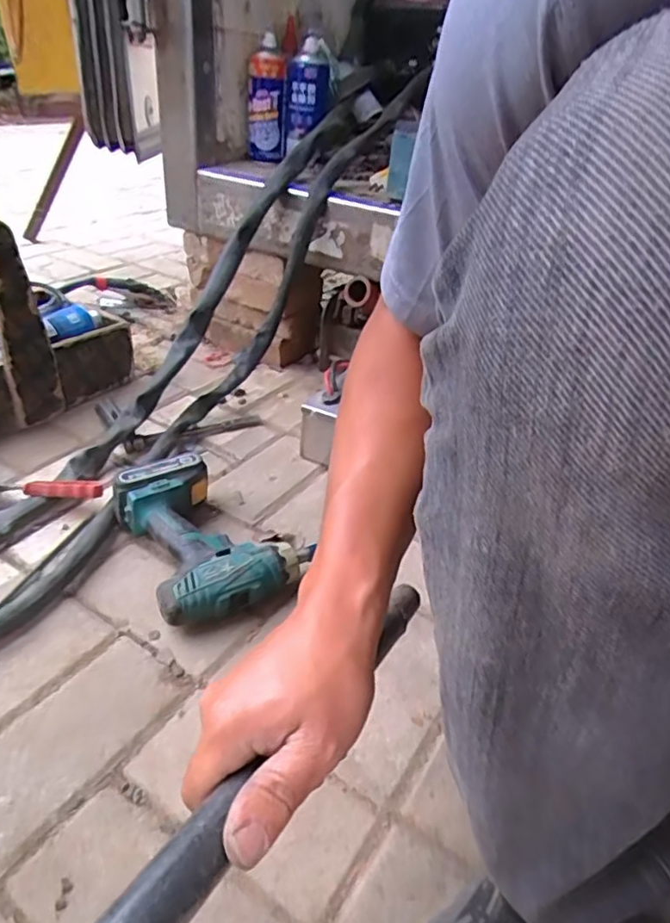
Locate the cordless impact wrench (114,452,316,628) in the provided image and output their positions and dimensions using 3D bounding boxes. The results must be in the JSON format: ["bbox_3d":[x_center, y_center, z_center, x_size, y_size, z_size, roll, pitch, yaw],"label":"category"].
[{"bbox_3d":[-0.138,0.078,0.674,0.157,0.073,0.200,-15,40,-27],"label":"cordless impact wrench"}]

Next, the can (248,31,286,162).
[{"bbox_3d":[-0.114,-0.596,1.022,0.061,0.166,0.048,0,33,-7],"label":"can"}]

